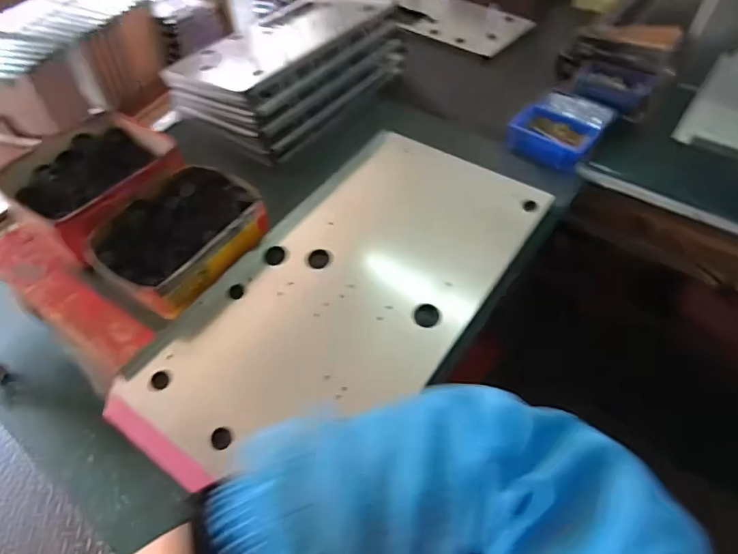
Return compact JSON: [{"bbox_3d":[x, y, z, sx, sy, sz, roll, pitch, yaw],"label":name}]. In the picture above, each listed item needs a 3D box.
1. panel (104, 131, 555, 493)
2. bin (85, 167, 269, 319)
[{"bbox_3d":[-0.024,0.022,0.750,0.350,0.024,0.690,29,61,23],"label":"panel"},{"bbox_3d":[-0.312,-0.062,0.793,0.186,0.088,0.257,27,57,21],"label":"bin"}]

